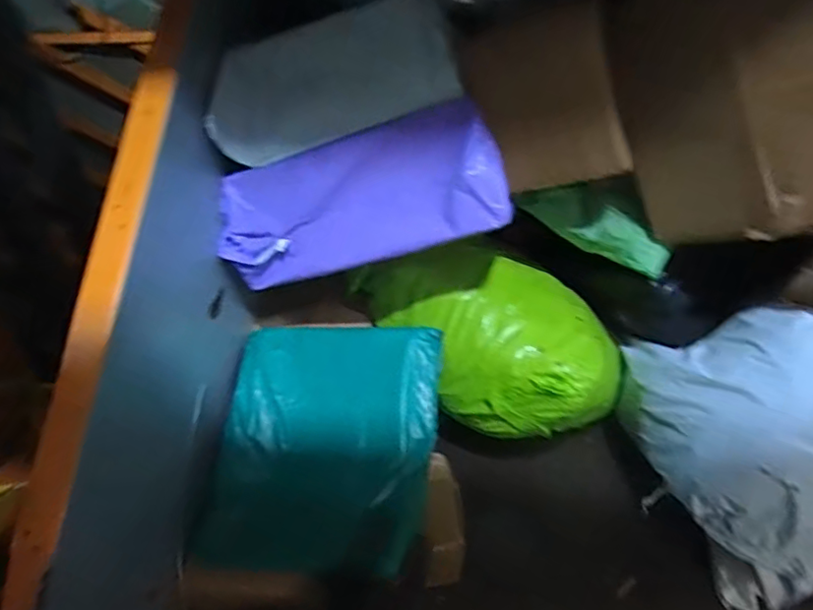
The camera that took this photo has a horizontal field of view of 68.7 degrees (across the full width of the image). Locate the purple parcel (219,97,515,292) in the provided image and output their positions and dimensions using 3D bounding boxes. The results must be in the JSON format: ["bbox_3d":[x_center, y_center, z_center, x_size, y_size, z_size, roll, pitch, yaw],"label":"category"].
[{"bbox_3d":[-0.048,-0.112,0.648,0.303,0.130,0.085,-13,8,17],"label":"purple parcel"}]

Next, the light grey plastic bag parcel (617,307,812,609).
[{"bbox_3d":[0.377,0.131,0.625,0.219,0.259,0.276,-11,38,-9],"label":"light grey plastic bag parcel"}]

